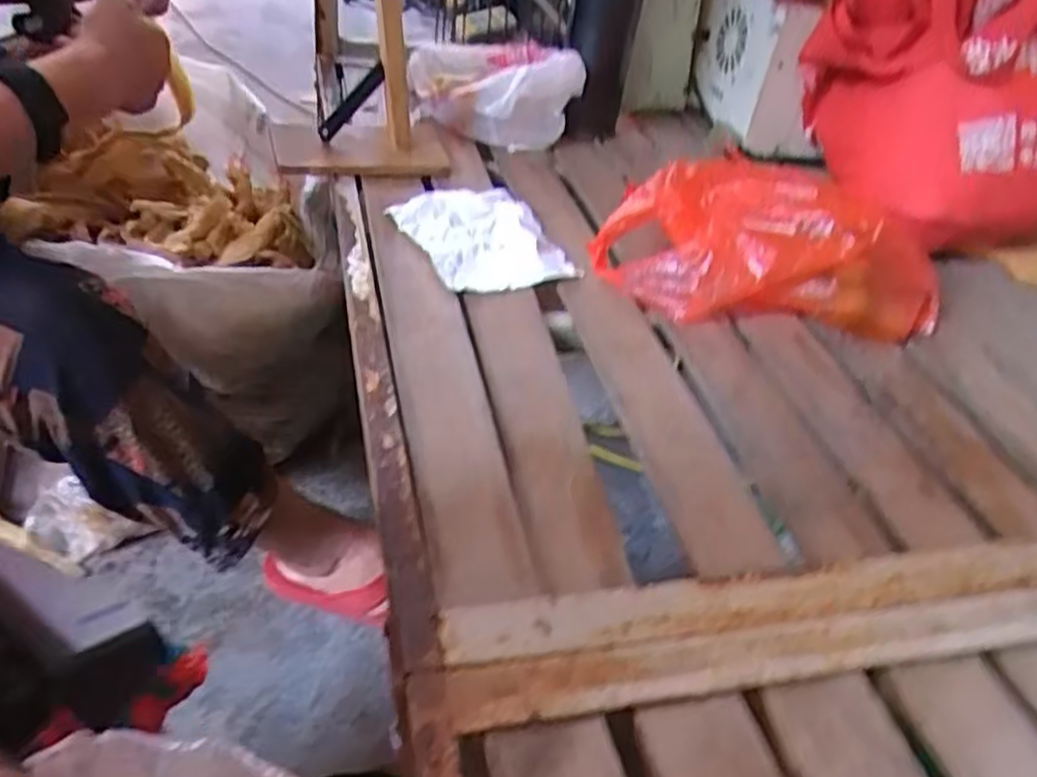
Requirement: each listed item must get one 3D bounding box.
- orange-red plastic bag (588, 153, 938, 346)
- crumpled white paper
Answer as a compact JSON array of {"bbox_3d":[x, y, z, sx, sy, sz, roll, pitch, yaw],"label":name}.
[{"bbox_3d":[0.215,-0.117,0.662,0.293,0.104,0.113,5,37,-4],"label":"orange-red plastic bag"},{"bbox_3d":[-0.034,-0.134,0.694,0.129,0.028,0.151,-14,41,-25],"label":"crumpled white paper"}]

